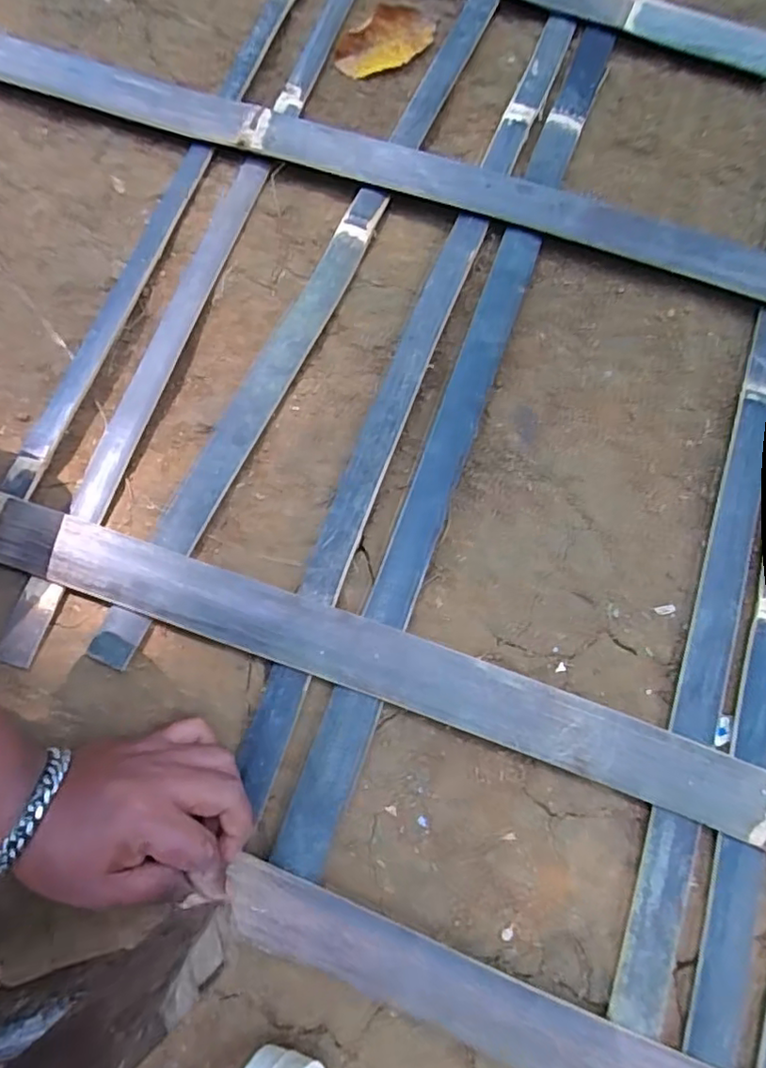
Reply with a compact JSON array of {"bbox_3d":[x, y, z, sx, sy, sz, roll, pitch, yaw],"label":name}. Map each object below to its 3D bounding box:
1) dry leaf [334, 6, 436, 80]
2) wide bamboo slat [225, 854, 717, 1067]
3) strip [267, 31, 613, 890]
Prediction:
[{"bbox_3d":[0.003,-0.489,0.598,0.102,0.021,0.057,-39,76,-12],"label":"dry leaf"},{"bbox_3d":[0.113,0.299,0.344,0.441,0.016,0.047,20,73,7],"label":"wide bamboo slat"},{"bbox_3d":[0.079,-0.144,0.492,0.033,0.019,0.789,19,73,6],"label":"strip"}]

